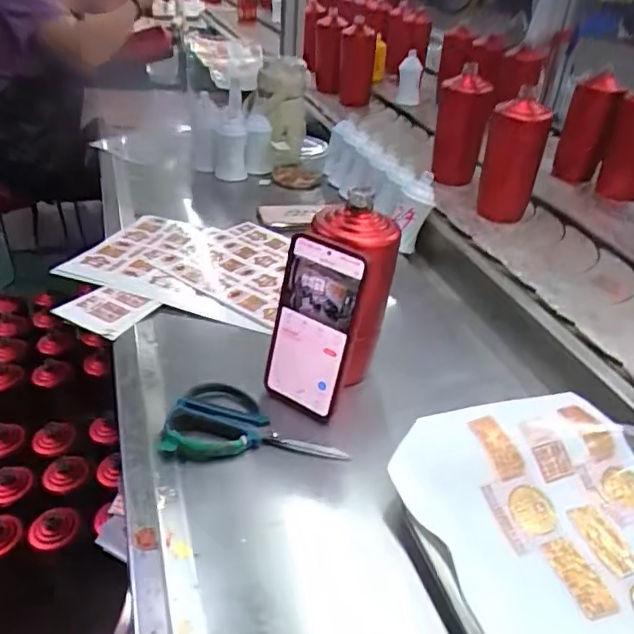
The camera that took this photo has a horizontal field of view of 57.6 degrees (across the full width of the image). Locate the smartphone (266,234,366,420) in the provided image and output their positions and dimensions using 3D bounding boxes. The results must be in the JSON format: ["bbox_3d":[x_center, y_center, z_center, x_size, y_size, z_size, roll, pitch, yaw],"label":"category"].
[{"bbox_3d":[-0.006,0.011,0.533,0.076,0.165,0.013,23,25,24],"label":"smartphone"}]

